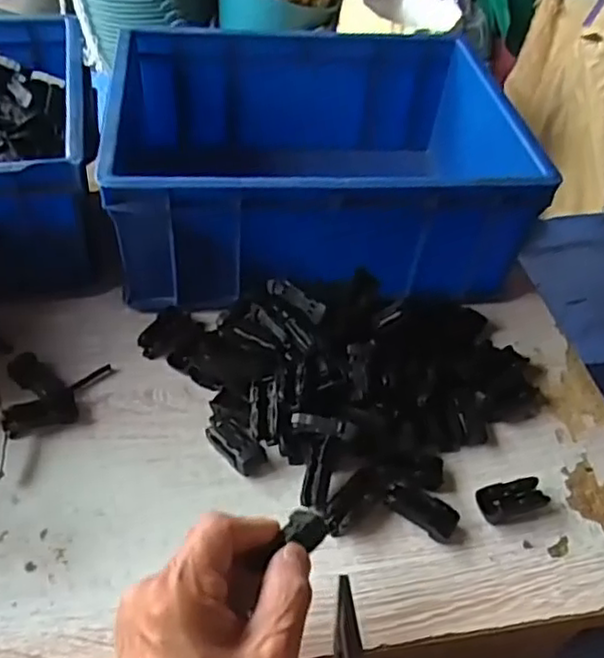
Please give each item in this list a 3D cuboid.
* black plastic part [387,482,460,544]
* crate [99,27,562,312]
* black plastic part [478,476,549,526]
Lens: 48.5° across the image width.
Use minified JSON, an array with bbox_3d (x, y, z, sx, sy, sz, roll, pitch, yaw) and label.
[{"bbox_3d":[0.077,0.116,0.431,0.047,0.011,0.022,28,49,20],"label":"black plastic part"},{"bbox_3d":[0.011,-0.154,0.599,0.325,0.118,0.257,0,46,-7],"label":"crate"},{"bbox_3d":[0.140,0.112,0.443,0.047,0.011,0.023,-13,49,-19],"label":"black plastic part"}]

